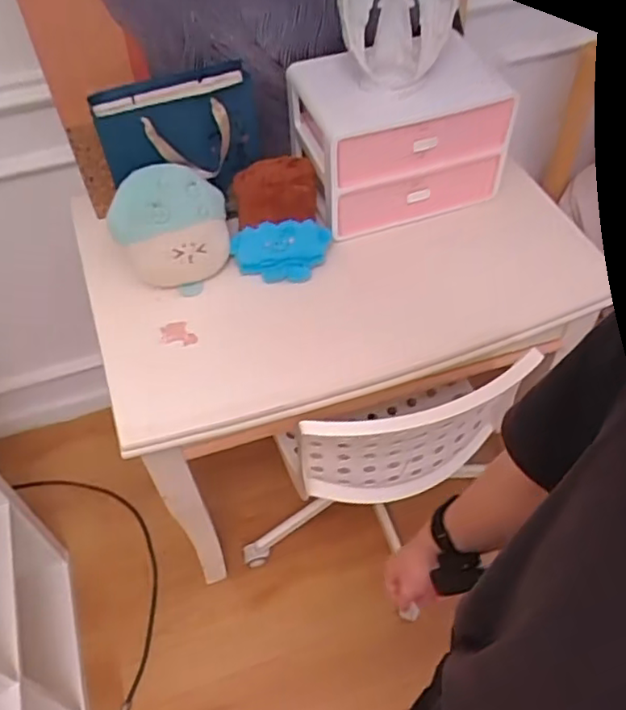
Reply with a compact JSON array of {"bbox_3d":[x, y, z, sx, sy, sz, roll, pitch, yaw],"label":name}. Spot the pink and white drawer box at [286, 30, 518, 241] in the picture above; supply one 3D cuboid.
[{"bbox_3d":[0.162,-0.424,1.209,0.362,0.257,0.248,-20,54,-10],"label":"pink and white drawer box"}]

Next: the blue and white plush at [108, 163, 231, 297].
[{"bbox_3d":[-0.243,-0.215,1.130,0.193,0.178,0.137,-16,53,-7],"label":"blue and white plush"}]

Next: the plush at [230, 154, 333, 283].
[{"bbox_3d":[-0.064,-0.248,1.189,0.177,0.136,0.172,-8,53,0],"label":"plush"}]

